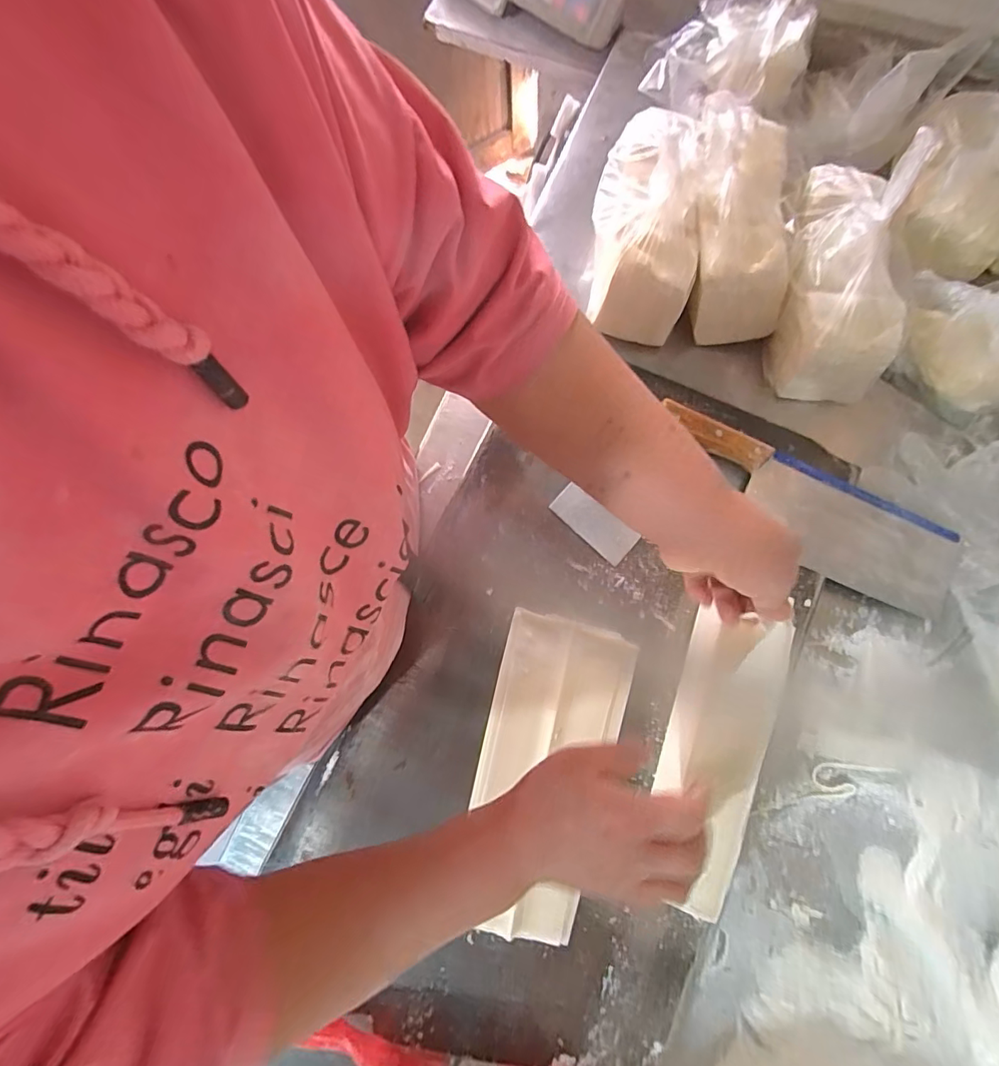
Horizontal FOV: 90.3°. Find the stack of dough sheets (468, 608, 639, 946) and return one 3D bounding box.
[{"bbox_3d":[0.039,0.206,0.431,0.116,0.026,0.261,15,80,2],"label":"stack of dough sheets"}]

